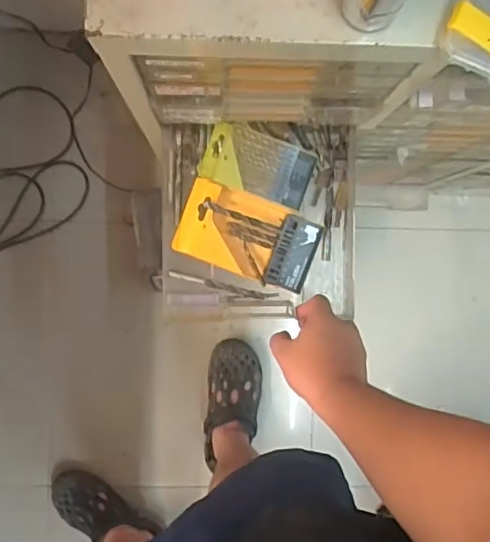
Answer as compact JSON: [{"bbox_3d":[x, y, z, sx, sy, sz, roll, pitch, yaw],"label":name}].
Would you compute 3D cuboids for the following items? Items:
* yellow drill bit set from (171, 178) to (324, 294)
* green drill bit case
[{"bbox_3d":[0.004,-0.044,0.695,0.169,0.018,0.097,22,89,-3],"label":"yellow drill bit set"},{"bbox_3d":[0.016,-0.132,0.690,0.131,0.013,0.075,19,89,-3],"label":"green drill bit case"}]

